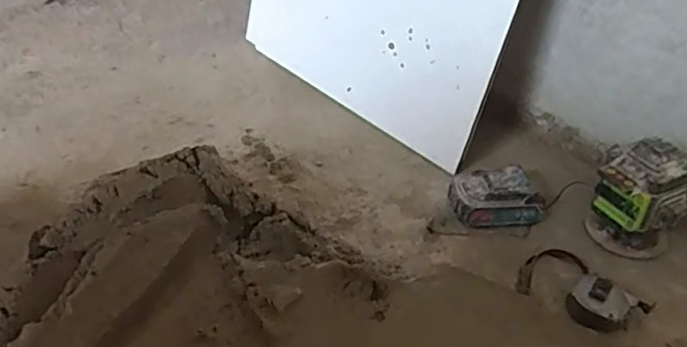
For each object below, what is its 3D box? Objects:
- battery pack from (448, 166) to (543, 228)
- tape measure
[{"bbox_3d":[0.198,0.031,0.774,0.114,0.050,0.078,-7,39,-10],"label":"battery pack"},{"bbox_3d":[0.270,0.128,0.672,0.088,0.035,0.132,-25,45,-28],"label":"tape measure"}]

